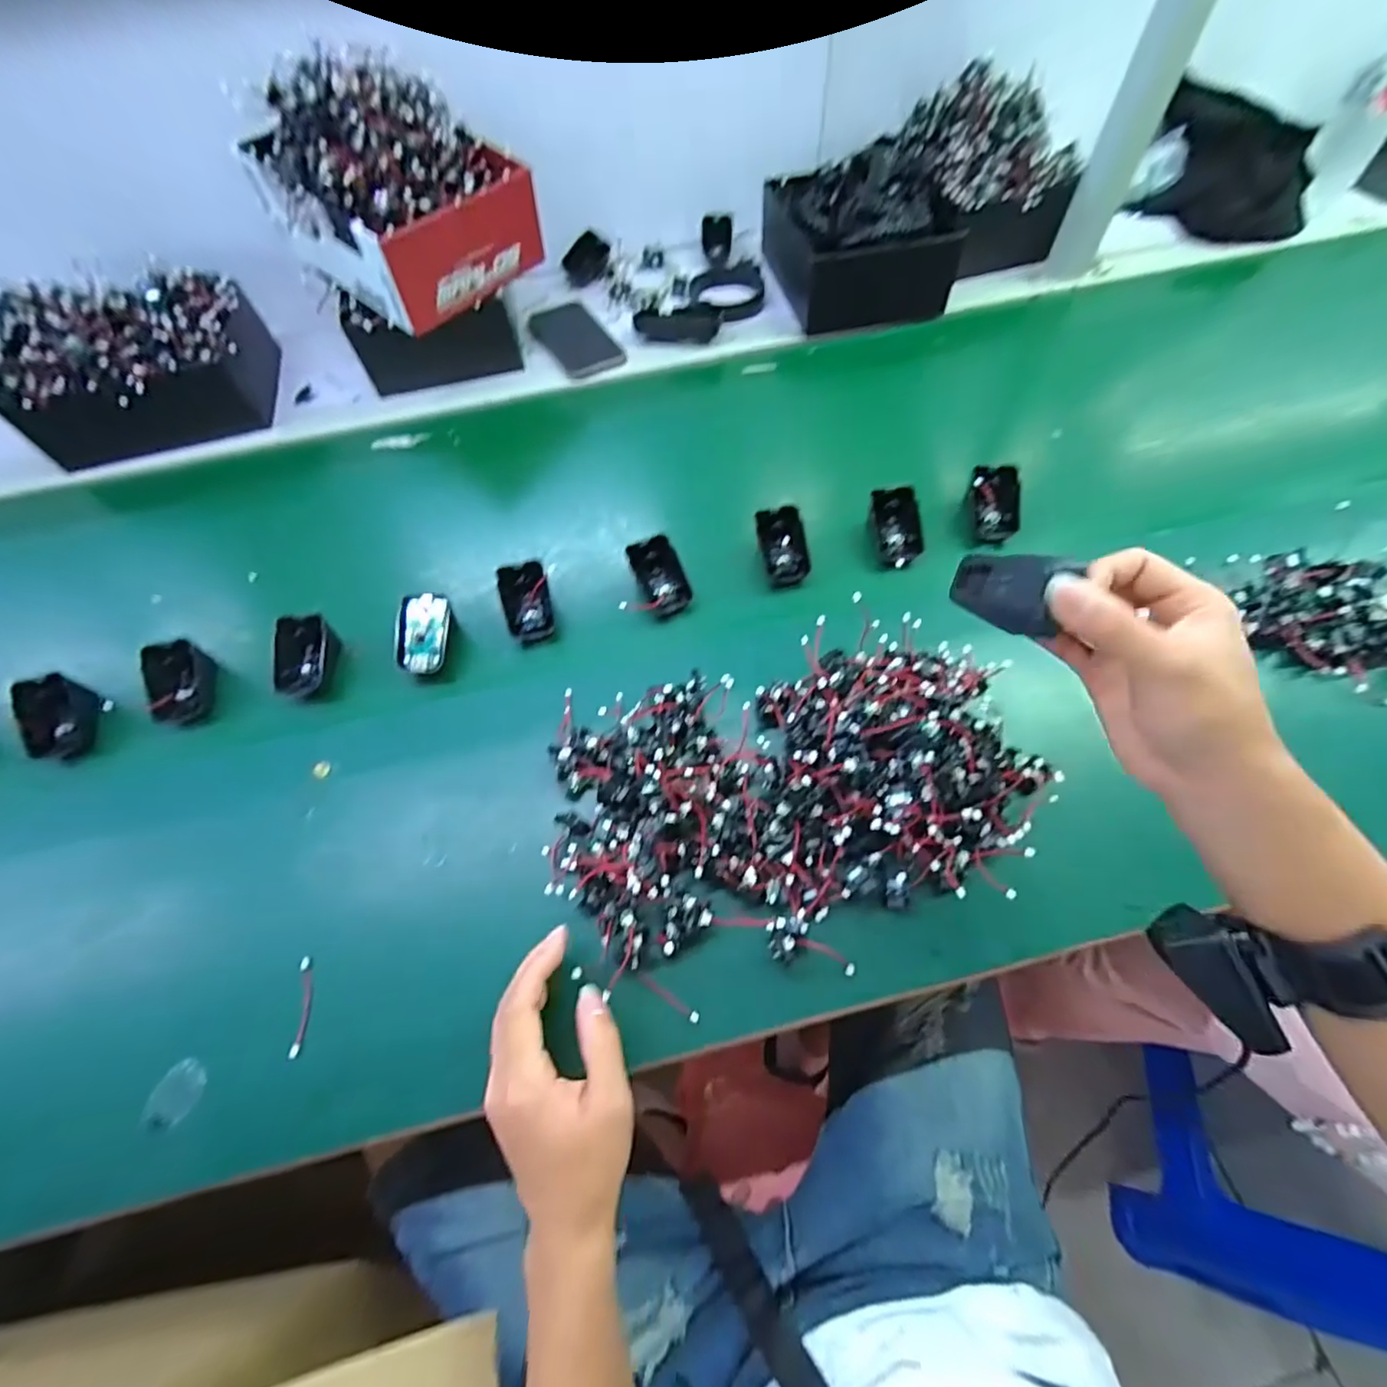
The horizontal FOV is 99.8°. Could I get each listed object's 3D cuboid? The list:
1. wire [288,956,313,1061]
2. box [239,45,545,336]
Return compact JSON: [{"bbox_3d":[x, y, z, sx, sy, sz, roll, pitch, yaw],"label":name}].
[{"bbox_3d":[-0.264,0.210,0.394,0.011,0.004,0.061,-9,60,-2],"label":"wire"},{"bbox_3d":[-0.304,-0.517,0.597,0.197,0.151,0.197,38,69,21],"label":"box"}]

